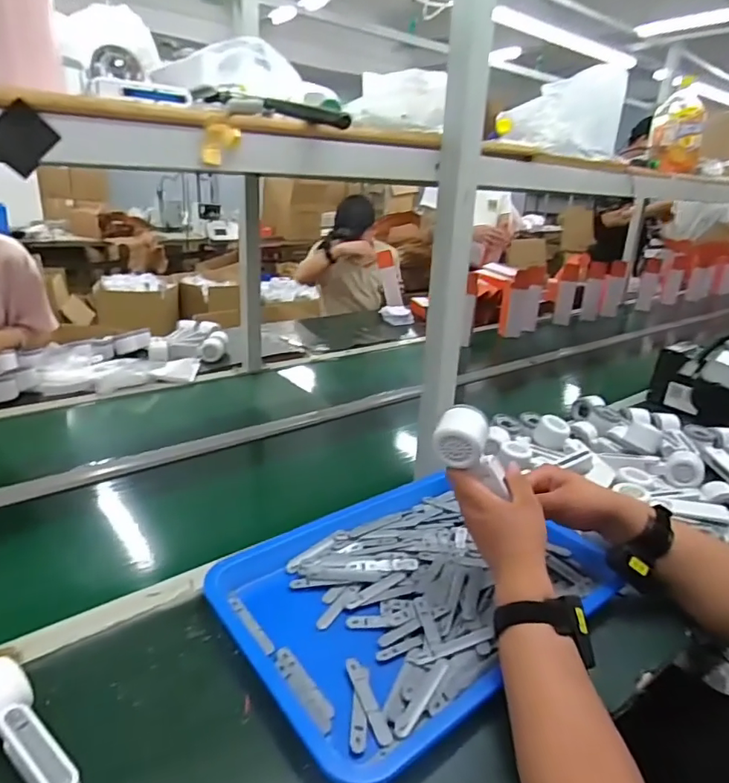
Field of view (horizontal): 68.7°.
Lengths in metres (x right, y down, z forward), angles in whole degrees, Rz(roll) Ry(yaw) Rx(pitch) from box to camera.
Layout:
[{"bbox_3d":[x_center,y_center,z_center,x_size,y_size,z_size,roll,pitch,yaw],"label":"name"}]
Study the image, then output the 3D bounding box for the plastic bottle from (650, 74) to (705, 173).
[{"bbox_3d":[0.727,-0.614,1.233,0.111,0.190,0.114,13,24,23],"label":"plastic bottle"}]

